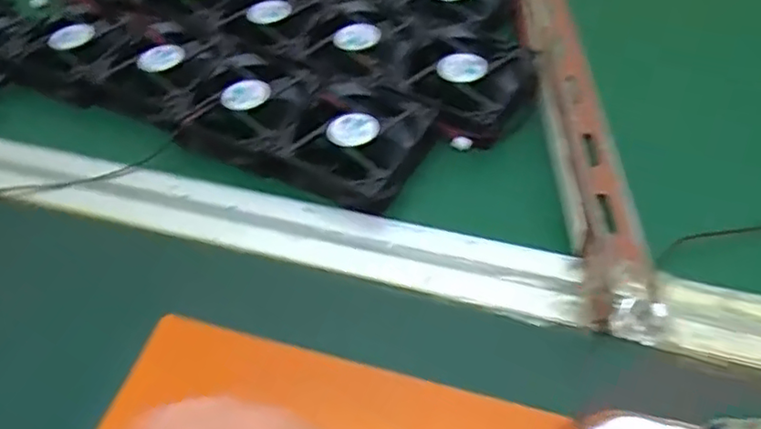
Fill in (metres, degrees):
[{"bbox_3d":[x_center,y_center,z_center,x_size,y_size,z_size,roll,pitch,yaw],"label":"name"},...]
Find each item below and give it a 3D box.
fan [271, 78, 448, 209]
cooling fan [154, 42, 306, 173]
[{"bbox_3d":[-0.015,-0.048,0.405,0.081,0.024,0.082,25,53,21],"label":"fan"},{"bbox_3d":[-0.090,-0.073,0.430,0.096,0.026,0.078,16,51,15],"label":"cooling fan"}]

